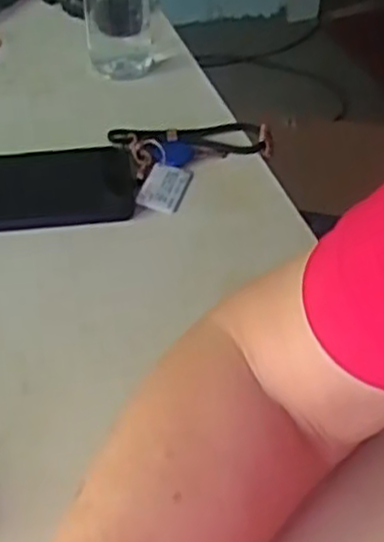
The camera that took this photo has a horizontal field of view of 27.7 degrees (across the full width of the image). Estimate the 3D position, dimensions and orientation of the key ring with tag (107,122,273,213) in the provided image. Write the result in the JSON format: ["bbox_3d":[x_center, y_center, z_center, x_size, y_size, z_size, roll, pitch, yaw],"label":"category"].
[{"bbox_3d":[0.006,-0.093,0.616,0.121,0.017,0.086,-15,49,-15],"label":"key ring with tag"}]

